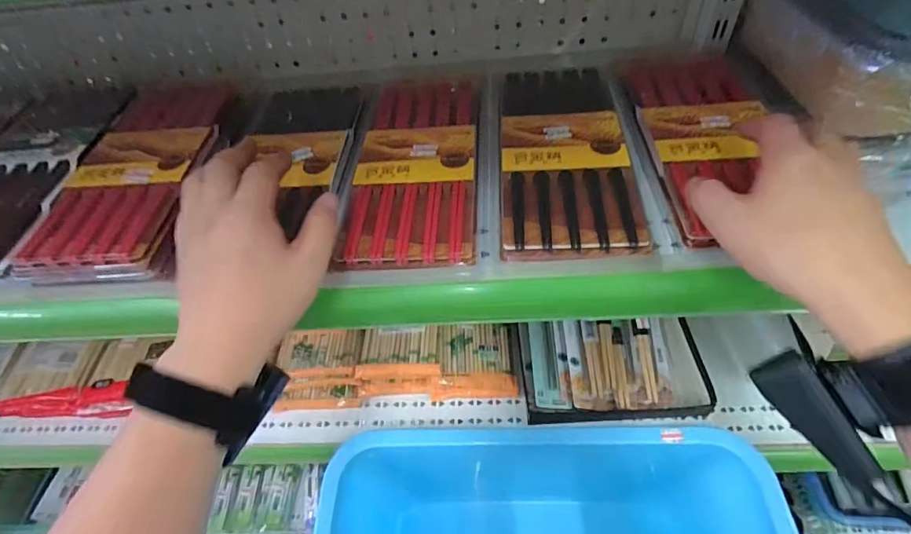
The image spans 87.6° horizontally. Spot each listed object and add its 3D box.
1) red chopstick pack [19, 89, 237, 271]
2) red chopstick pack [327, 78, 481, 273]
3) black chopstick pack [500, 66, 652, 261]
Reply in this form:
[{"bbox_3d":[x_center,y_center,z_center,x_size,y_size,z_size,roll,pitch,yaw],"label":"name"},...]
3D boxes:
[{"bbox_3d":[-0.282,-0.099,0.428,0.112,0.009,0.244,-3,50,5],"label":"red chopstick pack"},{"bbox_3d":[-0.034,-0.098,0.422,0.105,0.012,0.248,-2,50,6],"label":"red chopstick pack"},{"bbox_3d":[0.092,-0.105,0.407,0.103,0.009,0.235,-1,50,6],"label":"black chopstick pack"}]

